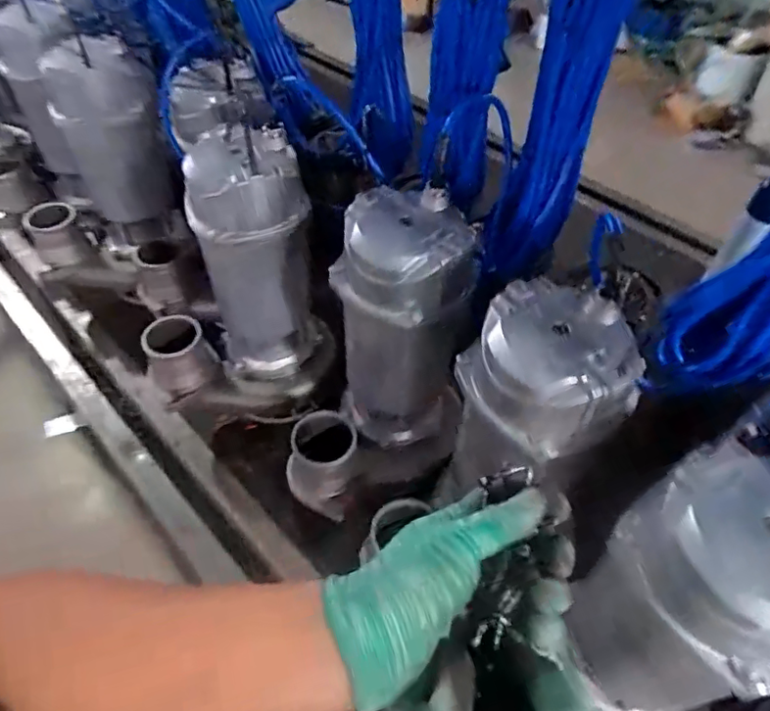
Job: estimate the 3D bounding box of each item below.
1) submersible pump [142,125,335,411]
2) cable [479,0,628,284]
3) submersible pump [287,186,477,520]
[{"bbox_3d":[-0.189,-0.083,0.680,0.230,0.311,0.154,-4,49,-6],"label":"submersible pump"},{"bbox_3d":[0.139,-0.212,0.452,0.066,0.343,0.055,19,51,13],"label":"cable"},{"bbox_3d":[0.001,0.025,0.591,0.138,0.317,0.196,19,51,14],"label":"submersible pump"}]

